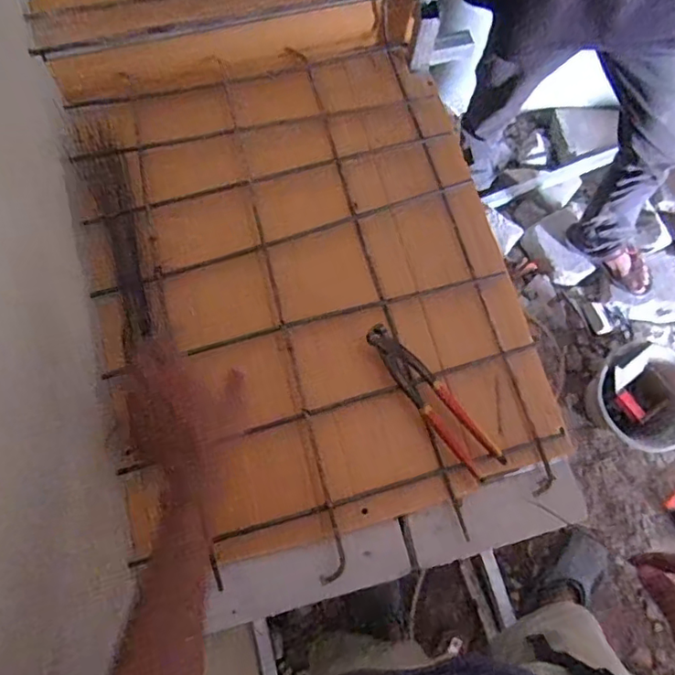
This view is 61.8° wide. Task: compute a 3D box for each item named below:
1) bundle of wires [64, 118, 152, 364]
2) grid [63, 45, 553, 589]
[{"bbox_3d":[-0.296,-0.143,0.749,0.063,0.022,0.354,-17,74,-5],"label":"bundle of wires"},{"bbox_3d":[-0.052,-0.072,0.746,0.489,0.045,0.653,-13,74,-4],"label":"grid"}]

